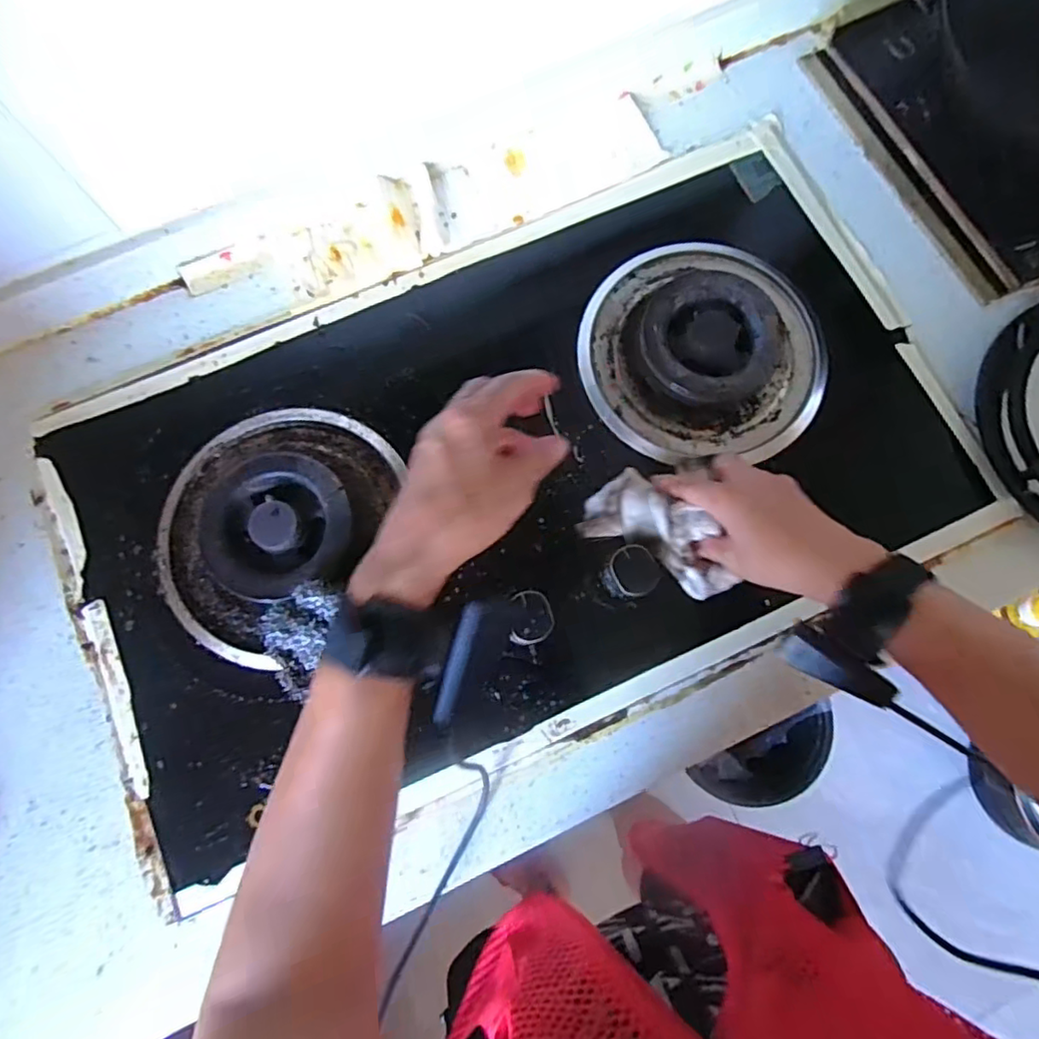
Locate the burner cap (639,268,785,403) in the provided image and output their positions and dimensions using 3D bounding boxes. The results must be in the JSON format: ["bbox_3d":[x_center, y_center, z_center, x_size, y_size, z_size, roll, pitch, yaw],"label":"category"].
[{"bbox_3d":[0.165,-0.158,0.536,0.114,0.037,0.117,0,78,0],"label":"burner cap"}]

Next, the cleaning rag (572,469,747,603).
[{"bbox_3d":[0.116,0.010,0.487,0.125,0.044,0.057,30,79,6],"label":"cleaning rag"}]

